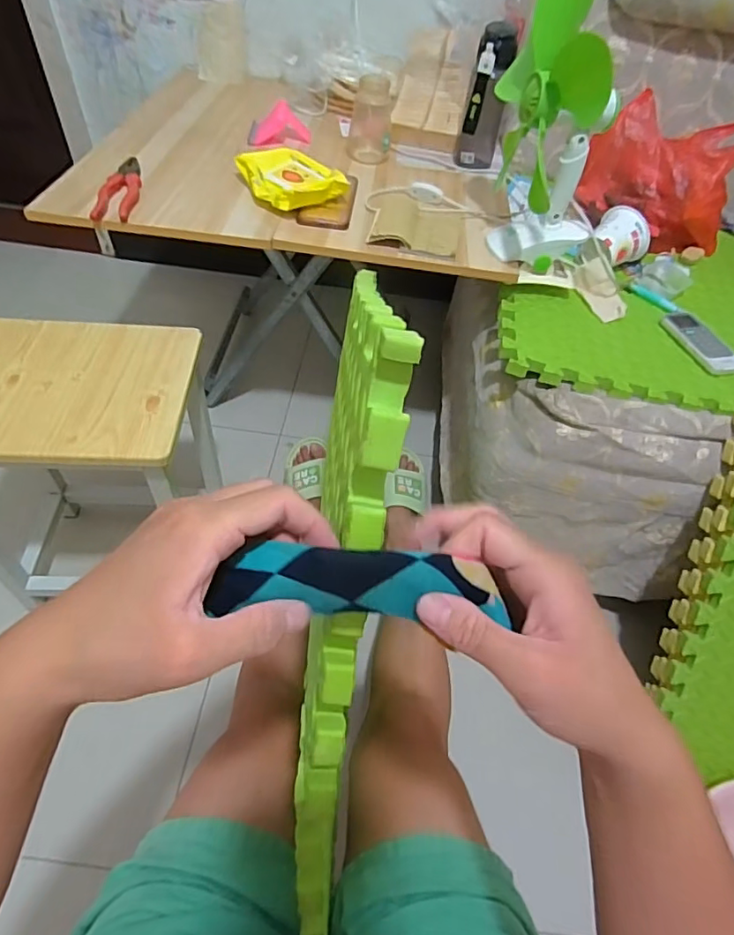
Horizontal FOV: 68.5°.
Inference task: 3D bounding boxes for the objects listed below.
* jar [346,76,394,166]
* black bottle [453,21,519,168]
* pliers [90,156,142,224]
[{"bbox_3d":[0.006,-0.607,0.927,0.076,0.112,0.071,4,51,-2],"label":"jar"},{"bbox_3d":[0.201,-0.619,0.918,0.067,0.200,0.061,12,52,4],"label":"black bottle"},{"bbox_3d":[-0.363,-0.418,0.809,0.053,0.023,0.175,3,51,-3],"label":"pliers"}]

